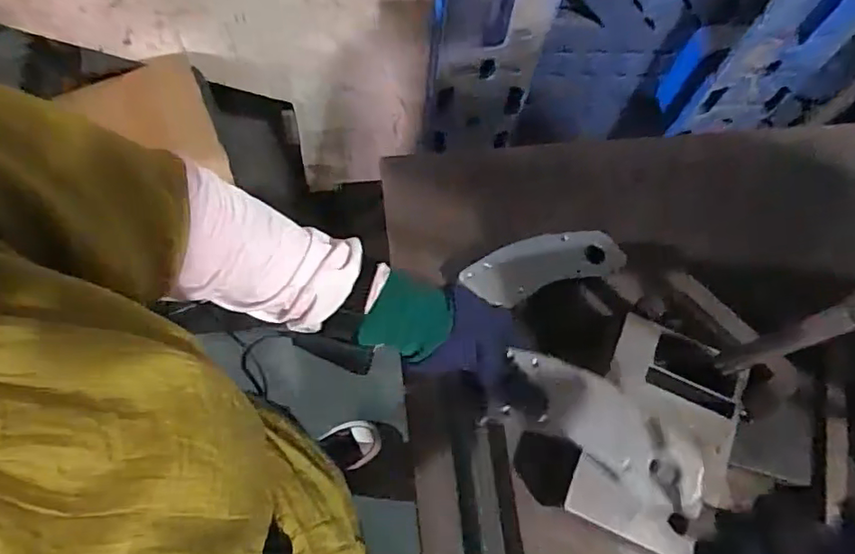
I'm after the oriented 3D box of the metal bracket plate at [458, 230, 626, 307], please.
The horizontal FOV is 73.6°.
[{"bbox_3d":[0.126,-0.014,0.635,0.174,0.008,0.065,-18,72,-7],"label":"metal bracket plate"}]

